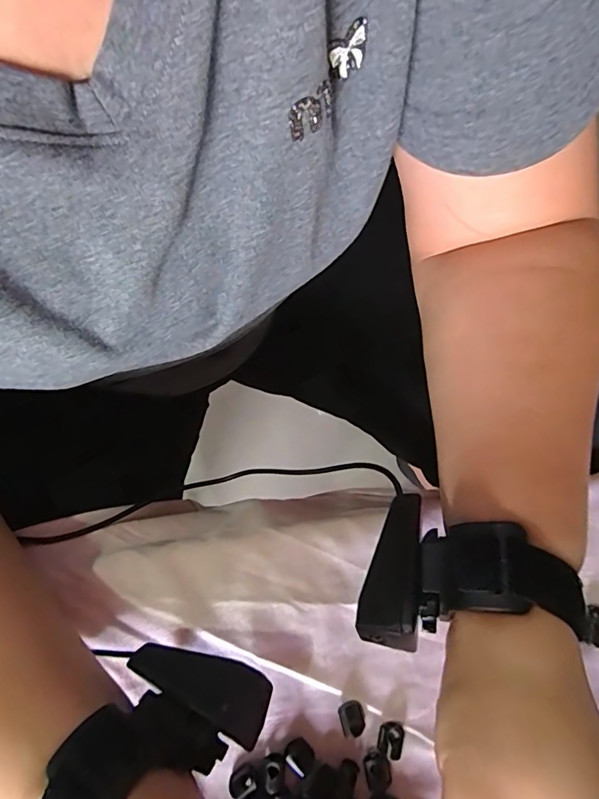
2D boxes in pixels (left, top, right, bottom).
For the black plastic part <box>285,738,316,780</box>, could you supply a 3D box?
[{"bbox_3d":[0.000,0.188,0.250,0.013,0.004,0.016,-40,74,-11],"label":"black plastic part"}]

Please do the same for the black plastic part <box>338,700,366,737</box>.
[{"bbox_3d":[0.028,0.172,0.257,0.013,0.005,0.016,-12,71,-2],"label":"black plastic part"}]

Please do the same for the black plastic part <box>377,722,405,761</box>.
[{"bbox_3d":[0.049,0.181,0.253,0.013,0.004,0.016,10,72,6],"label":"black plastic part"}]

